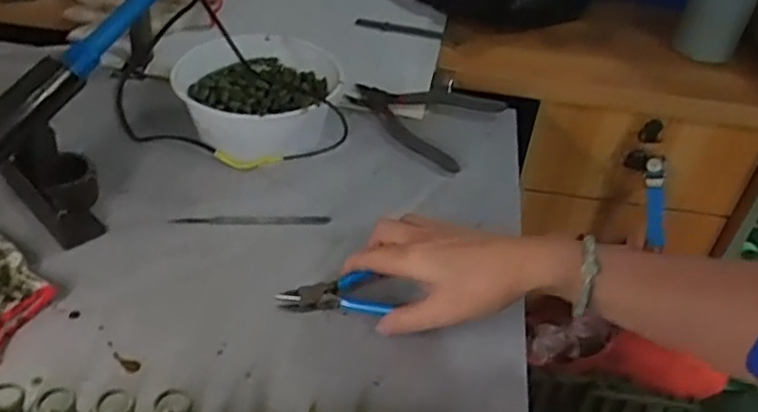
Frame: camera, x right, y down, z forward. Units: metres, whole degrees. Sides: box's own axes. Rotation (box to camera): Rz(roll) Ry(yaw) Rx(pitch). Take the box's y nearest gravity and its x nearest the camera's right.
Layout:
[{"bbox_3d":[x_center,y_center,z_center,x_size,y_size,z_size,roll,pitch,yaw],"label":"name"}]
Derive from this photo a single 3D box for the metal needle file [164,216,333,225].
[{"bbox_3d":[-0.116,0.013,0.627,0.141,0.004,0.009,1,39,-6],"label":"metal needle file"}]

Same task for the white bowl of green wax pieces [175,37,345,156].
[{"bbox_3d":[-0.125,-0.110,0.715,0.156,0.074,0.168,3,39,-3],"label":"white bowl of green wax pieces"}]

